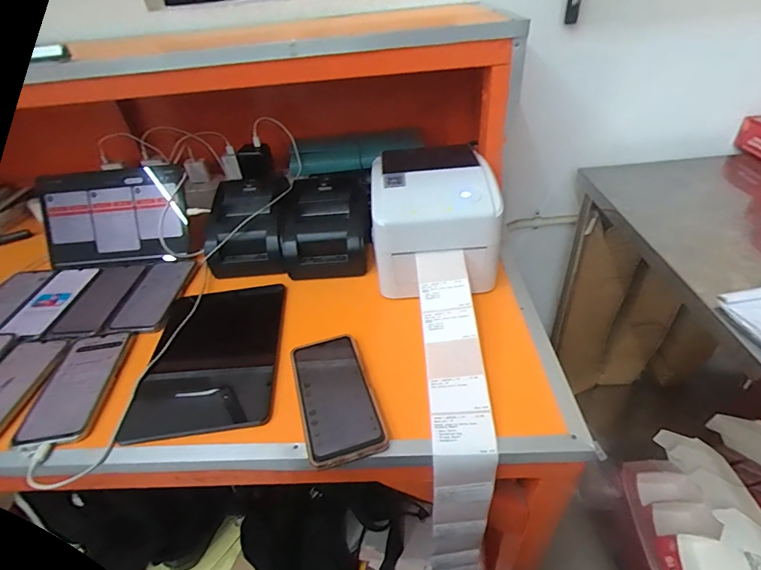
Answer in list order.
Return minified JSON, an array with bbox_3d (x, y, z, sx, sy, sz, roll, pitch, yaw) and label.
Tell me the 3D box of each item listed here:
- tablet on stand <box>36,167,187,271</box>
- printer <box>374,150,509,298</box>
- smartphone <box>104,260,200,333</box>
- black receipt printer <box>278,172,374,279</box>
[{"bbox_3d":[-0.468,-0.120,0.738,0.256,0.164,0.048,-4,4,8],"label":"tablet on stand"},{"bbox_3d":[0.072,-0.103,0.614,0.166,0.148,0.193,-6,38,1],"label":"printer"},{"bbox_3d":[-0.351,0.014,0.652,0.088,0.013,0.163,-4,38,4],"label":"smartphone"},{"bbox_3d":[-0.083,-0.100,0.684,0.141,0.105,0.144,-5,38,2],"label":"black receipt printer"}]

